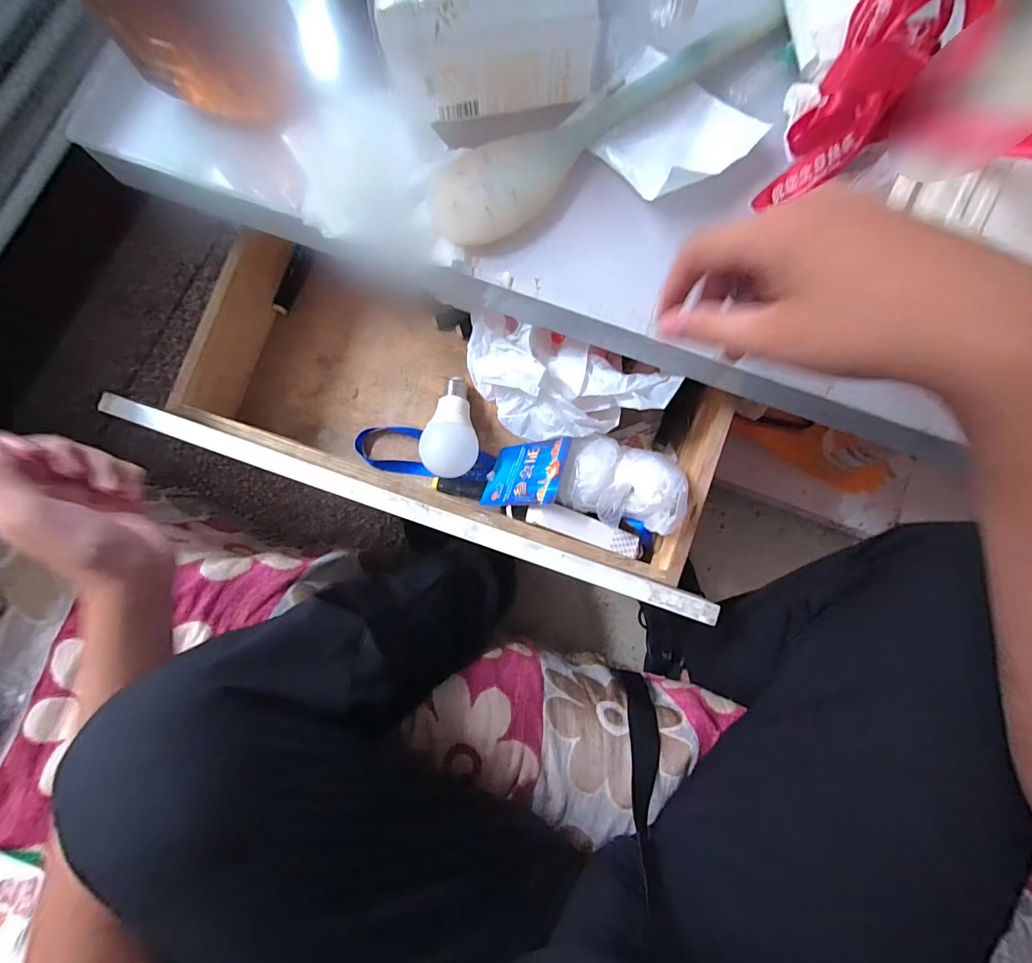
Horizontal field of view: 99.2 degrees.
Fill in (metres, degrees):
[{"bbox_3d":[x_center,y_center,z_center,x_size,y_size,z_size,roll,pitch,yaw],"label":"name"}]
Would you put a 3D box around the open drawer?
[{"bbox_3d":[-0.045,-0.070,0.417,0.487,0.111,0.258,20,83,4],"label":"open drawer"}]

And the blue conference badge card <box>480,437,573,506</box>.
[{"bbox_3d":[0.009,-0.008,0.419,0.006,0.091,0.068,36,63,-37],"label":"blue conference badge card"}]

